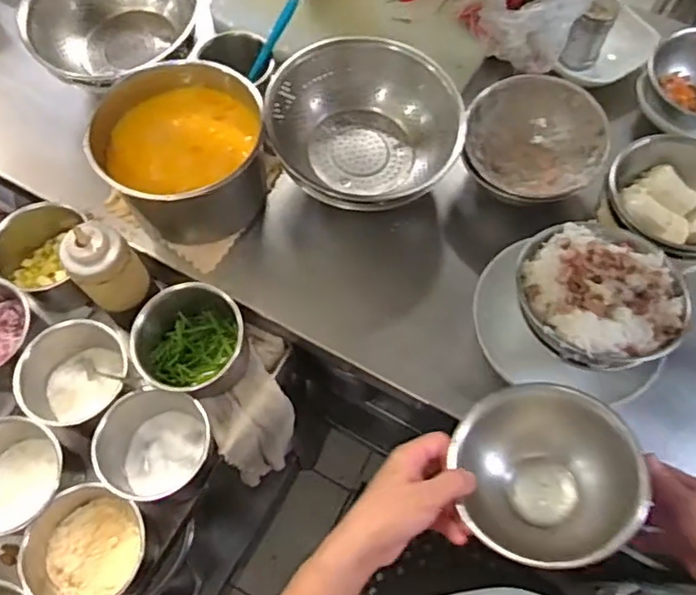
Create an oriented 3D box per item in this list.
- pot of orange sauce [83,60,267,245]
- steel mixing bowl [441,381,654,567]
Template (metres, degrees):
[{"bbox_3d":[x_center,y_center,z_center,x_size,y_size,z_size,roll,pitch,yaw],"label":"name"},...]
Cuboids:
[{"bbox_3d":[-0.192,-0.169,0.744,0.193,0.126,0.168,-36,71,-15],"label":"pot of orange sauce"},{"bbox_3d":[0.168,0.152,0.530,0.141,0.082,0.144,0,66,0],"label":"steel mixing bowl"}]

